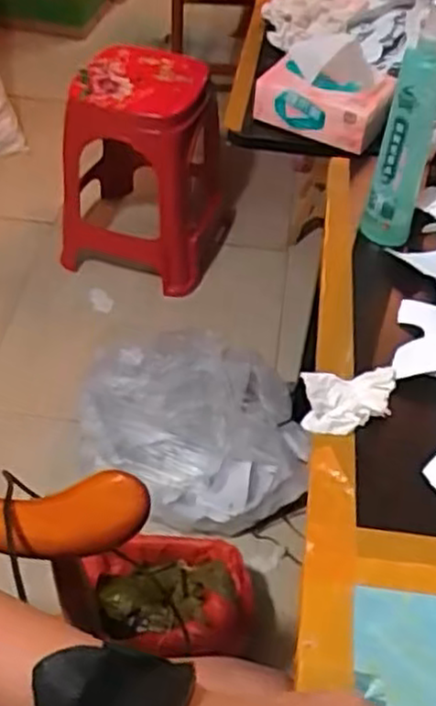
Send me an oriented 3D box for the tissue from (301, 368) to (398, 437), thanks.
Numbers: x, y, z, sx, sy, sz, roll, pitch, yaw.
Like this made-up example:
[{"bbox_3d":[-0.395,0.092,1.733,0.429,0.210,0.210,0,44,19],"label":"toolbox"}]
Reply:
[{"bbox_3d":[0.105,0.034,0.551,0.080,0.038,0.042,-15,51,-16],"label":"tissue"}]

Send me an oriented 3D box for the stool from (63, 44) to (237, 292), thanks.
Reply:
[{"bbox_3d":[-0.165,-0.415,1.625,0.321,0.465,0.333,16,49,11],"label":"stool"}]

